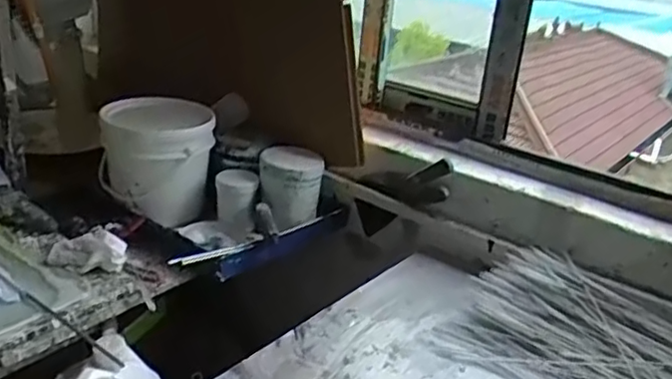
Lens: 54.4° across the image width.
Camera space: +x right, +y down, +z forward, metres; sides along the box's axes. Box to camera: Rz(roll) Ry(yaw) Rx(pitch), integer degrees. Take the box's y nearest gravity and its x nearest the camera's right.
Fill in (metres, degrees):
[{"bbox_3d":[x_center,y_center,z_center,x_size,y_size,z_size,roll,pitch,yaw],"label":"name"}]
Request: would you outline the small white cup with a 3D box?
[{"bbox_3d":[-0.173,0.021,1.148,0.072,0.095,0.066,-1,27,-12],"label":"small white cup"}]

